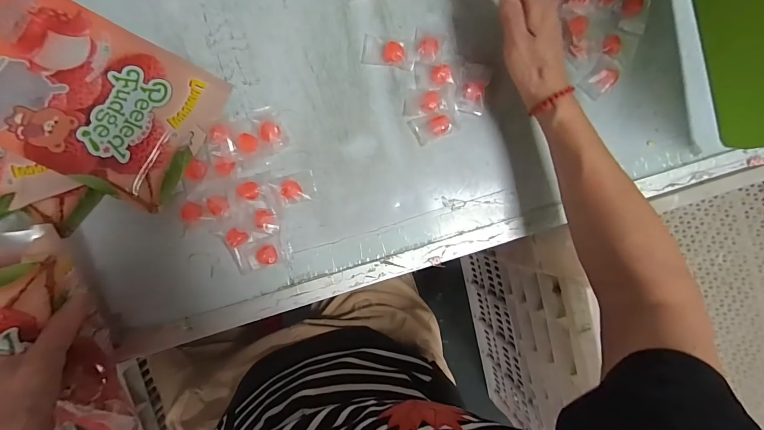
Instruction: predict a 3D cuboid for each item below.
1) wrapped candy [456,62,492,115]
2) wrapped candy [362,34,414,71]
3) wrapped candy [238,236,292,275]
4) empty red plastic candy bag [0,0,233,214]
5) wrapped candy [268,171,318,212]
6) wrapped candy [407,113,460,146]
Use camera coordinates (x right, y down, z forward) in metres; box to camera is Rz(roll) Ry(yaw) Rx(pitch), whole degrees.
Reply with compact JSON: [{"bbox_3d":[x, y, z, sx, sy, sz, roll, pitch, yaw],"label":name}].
[{"bbox_3d":[0.103,-0.142,0.383,0.031,0.009,0.055,14,90,-6],"label":"wrapped candy"},{"bbox_3d":[0.008,-0.178,0.372,0.057,0.011,0.030,7,91,-6],"label":"wrapped candy"},{"bbox_3d":[-0.127,0.042,0.369,0.050,0.013,0.032,-11,93,-6],"label":"wrapped candy"},{"bbox_3d":[-0.287,-0.117,0.332,0.214,0.038,0.153,27,89,-6],"label":"empty red plastic candy bag"},{"bbox_3d":[-0.098,-0.028,0.372,0.050,0.011,0.032,-22,94,-5],"label":"wrapped candy"},{"bbox_3d":[0.059,-0.099,0.379,0.051,0.014,0.029,-24,94,-5],"label":"wrapped candy"}]

